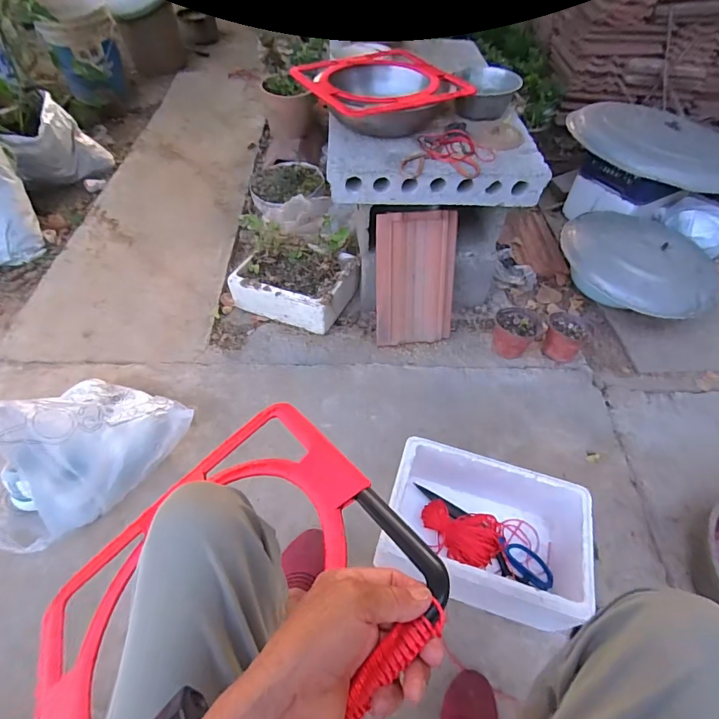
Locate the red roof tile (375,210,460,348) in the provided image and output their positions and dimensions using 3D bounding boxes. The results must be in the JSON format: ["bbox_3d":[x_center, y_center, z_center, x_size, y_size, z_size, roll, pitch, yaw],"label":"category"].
[{"bbox_3d":[0.147,-0.204,1.122,0.207,0.333,0.017,-5,23,-6],"label":"red roof tile"}]

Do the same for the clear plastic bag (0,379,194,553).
[{"bbox_3d":[-0.555,0.140,0.792,0.259,0.236,0.371,26,55,17],"label":"clear plastic bag"}]

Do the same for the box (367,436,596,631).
[{"bbox_3d":[0.221,0.315,0.792,0.337,0.168,0.227,16,53,10],"label":"box"}]

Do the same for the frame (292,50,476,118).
[{"bbox_3d":[0.039,-0.659,1.016,0.347,0.023,0.333,-24,55,-21],"label":"frame"}]

